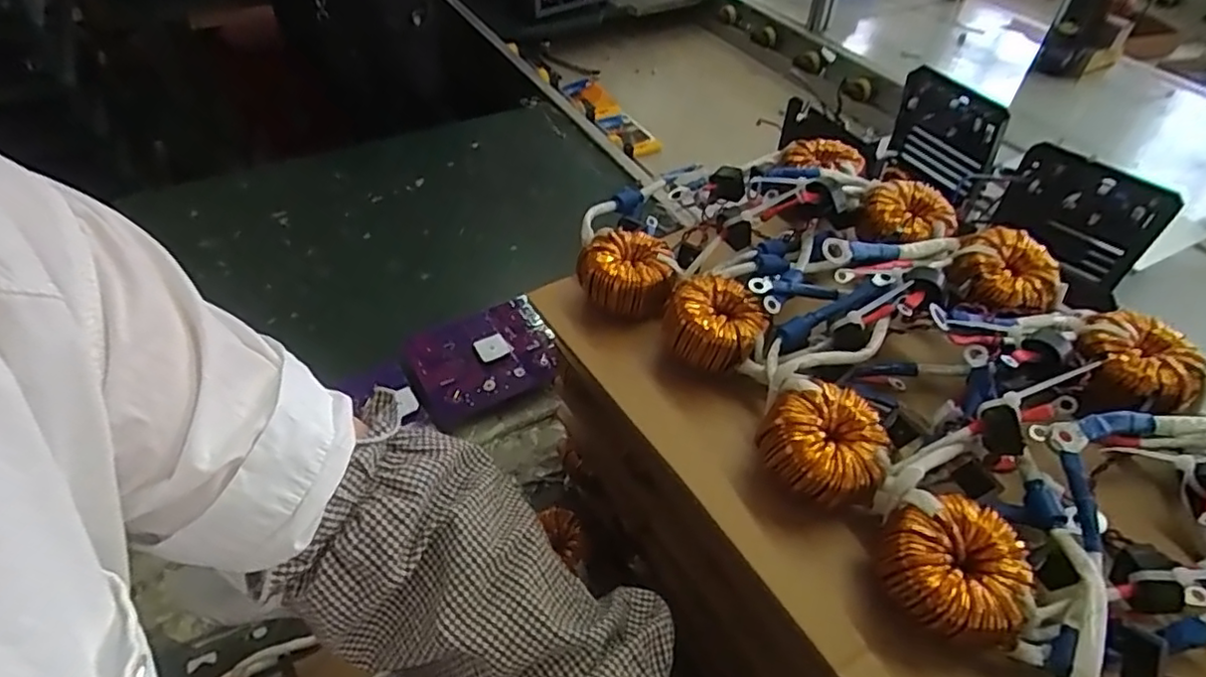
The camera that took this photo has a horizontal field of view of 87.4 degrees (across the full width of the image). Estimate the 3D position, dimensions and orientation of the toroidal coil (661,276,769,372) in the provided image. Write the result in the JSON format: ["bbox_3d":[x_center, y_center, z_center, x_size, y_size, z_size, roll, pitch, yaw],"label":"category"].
[{"bbox_3d":[0.068,-0.011,0.384,0.057,0.034,0.049,19,49,16],"label":"toroidal coil"}]

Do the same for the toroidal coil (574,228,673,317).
[{"bbox_3d":[0.016,-0.042,0.420,0.057,0.033,0.051,-12,48,-12],"label":"toroidal coil"}]

